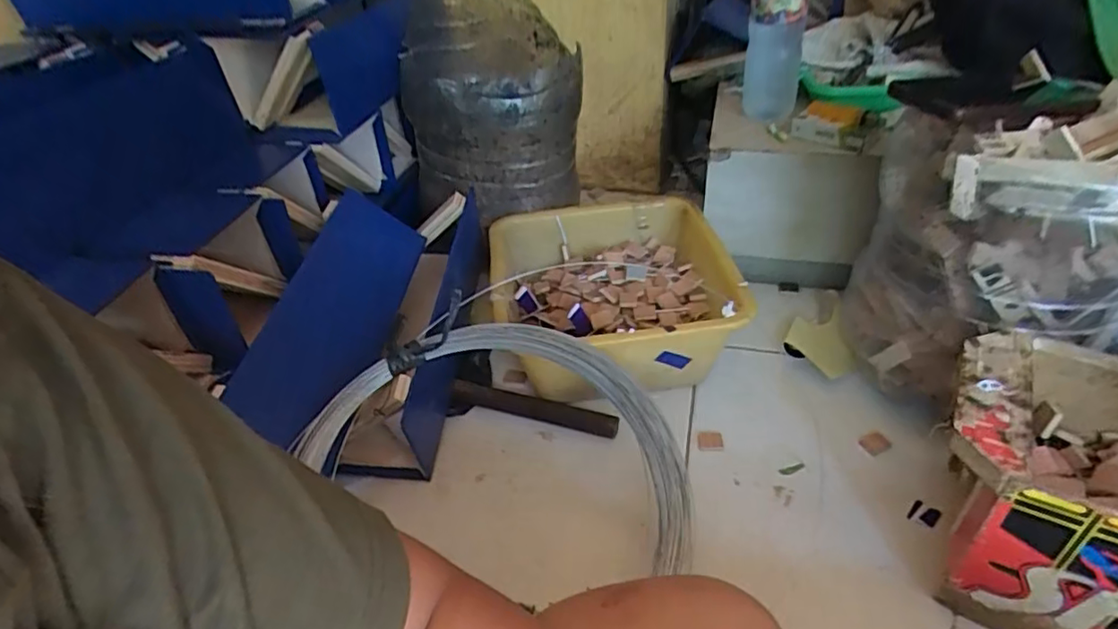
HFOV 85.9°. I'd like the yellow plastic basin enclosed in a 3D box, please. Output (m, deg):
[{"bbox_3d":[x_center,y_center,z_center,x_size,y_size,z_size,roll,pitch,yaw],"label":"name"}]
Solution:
[{"bbox_3d":[0.063,-0.014,0.728,0.262,0.136,0.273,-4,39,3],"label":"yellow plastic basin"}]

